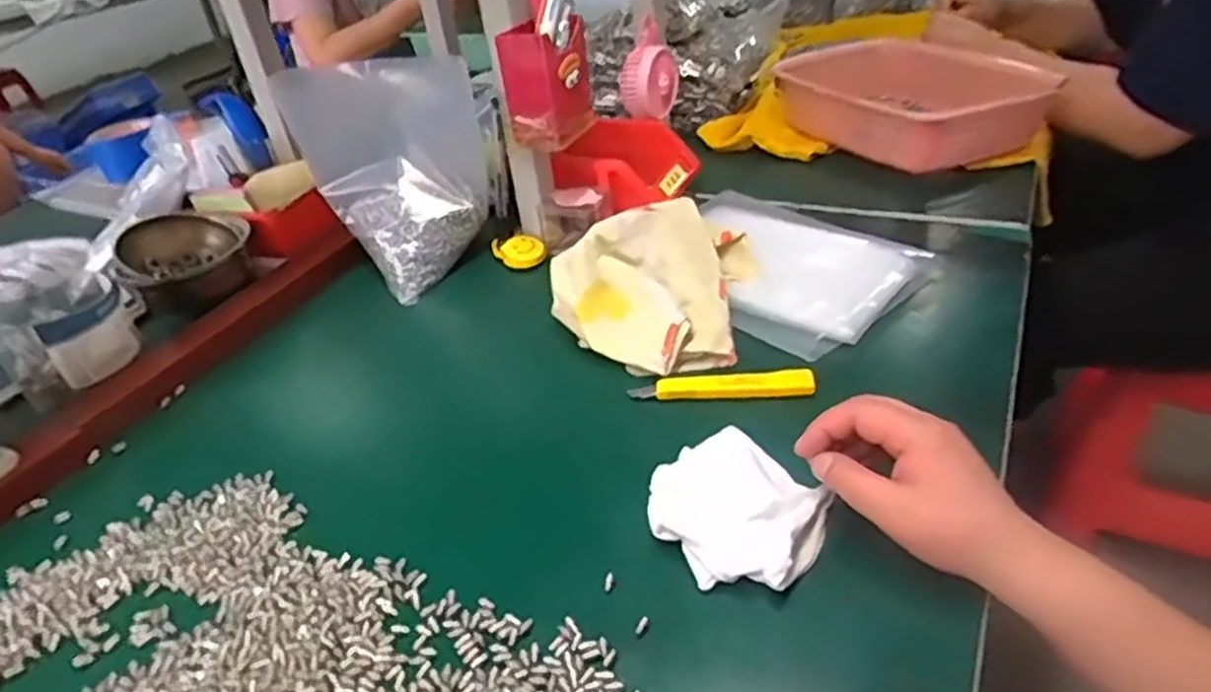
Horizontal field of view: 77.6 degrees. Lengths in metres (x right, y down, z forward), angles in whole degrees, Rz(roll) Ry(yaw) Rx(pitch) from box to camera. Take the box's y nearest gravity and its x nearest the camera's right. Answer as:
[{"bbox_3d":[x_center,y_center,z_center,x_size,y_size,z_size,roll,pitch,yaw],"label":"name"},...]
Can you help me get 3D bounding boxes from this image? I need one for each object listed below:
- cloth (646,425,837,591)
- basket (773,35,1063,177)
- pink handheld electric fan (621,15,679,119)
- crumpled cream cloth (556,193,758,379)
[{"bbox_3d":[0.079,0.098,0.451,0.090,0.027,0.098,-31,44,-32],"label":"cloth"},{"bbox_3d":[0.380,-0.290,0.925,0.263,0.099,0.263,-25,39,-24],"label":"basket"},{"bbox_3d":[0.050,-0.305,0.836,0.043,0.085,0.072,25,46,37],"label":"pink handheld electric fan"},{"bbox_3d":[0.039,-0.053,0.632,0.170,0.074,0.164,-1,36,8],"label":"crumpled cream cloth"}]

